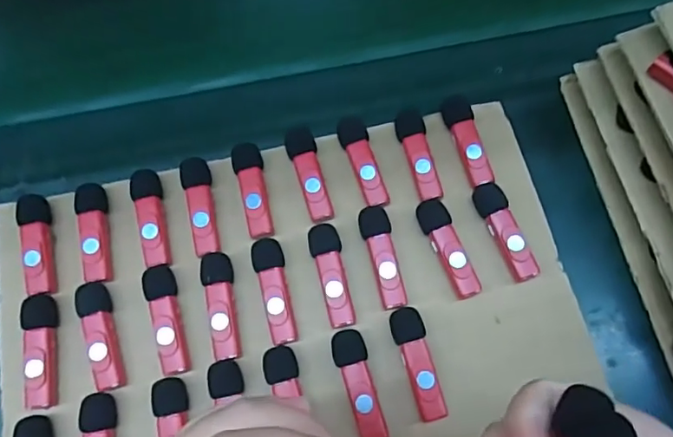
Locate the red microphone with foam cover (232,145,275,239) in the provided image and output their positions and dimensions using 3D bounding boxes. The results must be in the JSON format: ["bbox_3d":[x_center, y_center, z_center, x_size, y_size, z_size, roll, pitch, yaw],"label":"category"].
[{"bbox_3d":[-0.054,-0.019,0.354,0.018,0.013,0.063,-13,73,-3],"label":"red microphone with foam cover"}]

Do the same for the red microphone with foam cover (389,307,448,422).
[{"bbox_3d":[0.048,0.085,0.321,0.019,0.015,0.064,-14,73,-3],"label":"red microphone with foam cover"}]

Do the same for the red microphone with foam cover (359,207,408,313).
[{"bbox_3d":[0.028,0.024,0.341,0.019,0.016,0.065,-10,73,-2],"label":"red microphone with foam cover"}]

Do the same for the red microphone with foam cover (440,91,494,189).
[{"bbox_3d":[0.087,-0.054,0.367,0.018,0.015,0.068,-12,73,-3],"label":"red microphone with foam cover"}]

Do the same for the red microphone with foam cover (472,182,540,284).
[{"bbox_3d":[0.107,0.008,0.346,0.019,0.016,0.066,-21,73,-5],"label":"red microphone with foam cover"}]

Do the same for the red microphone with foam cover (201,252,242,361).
[{"bbox_3d":[-0.071,0.053,0.334,0.018,0.016,0.066,-8,73,-2],"label":"red microphone with foam cover"}]

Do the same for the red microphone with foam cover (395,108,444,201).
[{"bbox_3d":[0.055,-0.041,0.362,0.019,0.014,0.063,-13,73,-3],"label":"red microphone with foam cover"}]

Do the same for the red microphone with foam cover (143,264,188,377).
[{"bbox_3d":[-0.103,0.061,0.332,0.017,0.017,0.065,-16,73,-4],"label":"red microphone with foam cover"}]

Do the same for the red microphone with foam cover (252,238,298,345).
[{"bbox_3d":[-0.037,0.044,0.337,0.019,0.016,0.066,-16,73,-4],"label":"red microphone with foam cover"}]

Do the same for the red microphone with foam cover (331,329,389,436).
[{"bbox_3d":[0.013,0.098,0.318,0.019,0.015,0.064,-14,73,-3],"label":"red microphone with foam cover"}]

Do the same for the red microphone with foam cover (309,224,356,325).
[{"bbox_3d":[-0.003,0.035,0.338,0.019,0.015,0.065,-11,73,-2],"label":"red microphone with foam cover"}]

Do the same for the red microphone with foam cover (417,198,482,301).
[{"bbox_3d":[0.070,0.019,0.344,0.019,0.017,0.064,-21,73,-6],"label":"red microphone with foam cover"}]

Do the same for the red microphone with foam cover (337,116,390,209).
[{"bbox_3d":[0.017,-0.038,0.362,0.019,0.014,0.065,-16,73,-4],"label":"red microphone with foam cover"}]

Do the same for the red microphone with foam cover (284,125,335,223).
[{"bbox_3d":[-0.018,-0.030,0.358,0.020,0.014,0.066,-13,73,-3],"label":"red microphone with foam cover"}]

